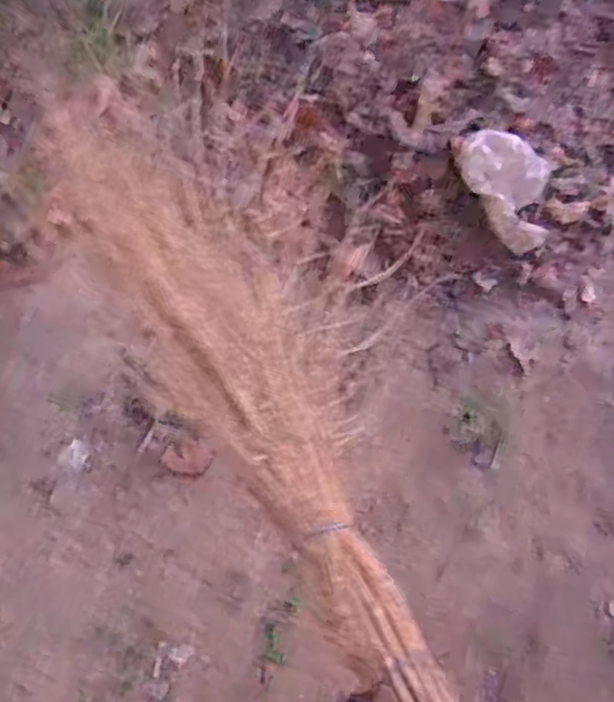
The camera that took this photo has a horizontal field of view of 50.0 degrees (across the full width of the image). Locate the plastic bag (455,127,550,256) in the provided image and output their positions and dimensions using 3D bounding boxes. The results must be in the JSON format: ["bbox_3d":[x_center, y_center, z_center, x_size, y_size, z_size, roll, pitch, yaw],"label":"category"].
[{"bbox_3d":[0.421,-0.340,1.391,0.228,0.177,0.181,6,65,2],"label":"plastic bag"}]

